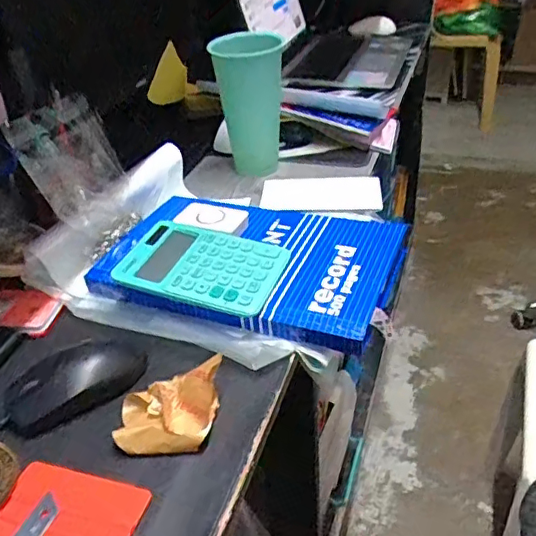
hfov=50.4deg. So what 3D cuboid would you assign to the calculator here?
[{"bbox_3d":[-0.062,-0.004,0.547,0.150,0.010,0.101,12,40,17],"label":"calculator"}]

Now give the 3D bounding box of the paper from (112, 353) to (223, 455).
[{"bbox_3d":[-0.074,0.102,0.428,0.077,0.037,0.060,-3,35,1],"label":"paper"}]

